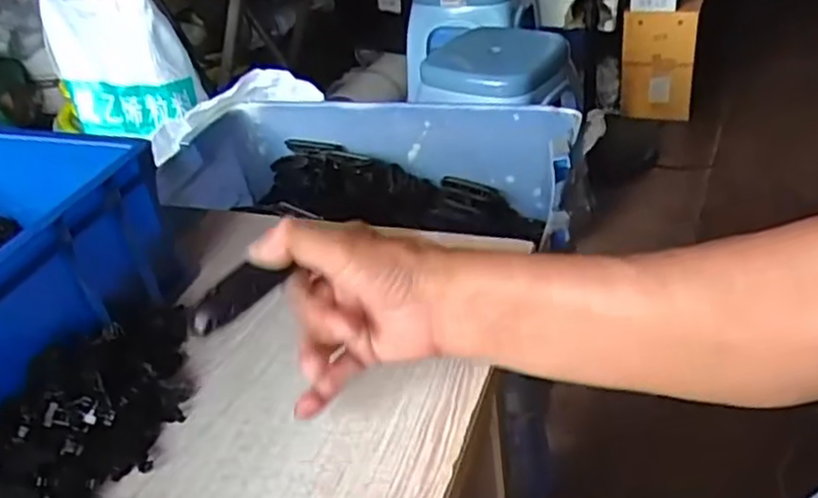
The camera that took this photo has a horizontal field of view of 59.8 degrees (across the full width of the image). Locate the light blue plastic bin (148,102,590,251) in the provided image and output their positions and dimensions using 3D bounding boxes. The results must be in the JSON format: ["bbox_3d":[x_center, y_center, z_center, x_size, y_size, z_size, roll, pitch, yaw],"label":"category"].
[{"bbox_3d":[-0.044,-0.096,0.925,0.502,0.138,0.155,5,38,17],"label":"light blue plastic bin"}]

